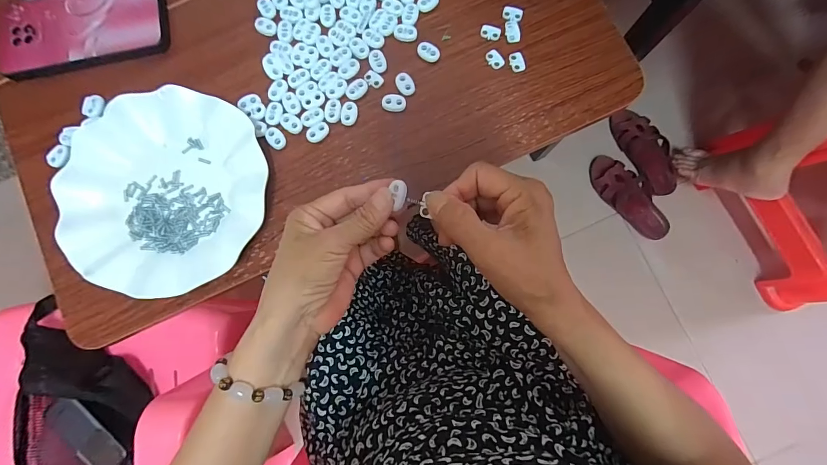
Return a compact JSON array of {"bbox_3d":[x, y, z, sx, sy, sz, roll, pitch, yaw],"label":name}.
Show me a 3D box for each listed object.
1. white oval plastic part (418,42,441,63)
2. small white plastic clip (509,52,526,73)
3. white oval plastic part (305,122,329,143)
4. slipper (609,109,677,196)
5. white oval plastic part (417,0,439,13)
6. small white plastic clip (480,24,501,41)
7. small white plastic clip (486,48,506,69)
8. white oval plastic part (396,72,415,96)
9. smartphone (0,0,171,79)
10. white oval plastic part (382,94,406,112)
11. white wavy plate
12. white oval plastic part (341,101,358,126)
[{"bbox_3d":[0.015,-0.174,0.359,0.023,0.006,0.016,35,86,5],"label":"white oval plastic part"},{"bbox_3d":[0.099,-0.164,0.354,0.013,0.004,0.019,-18,84,0],"label":"small white plastic clip"},{"bbox_3d":[-0.091,-0.095,0.352,0.023,0.006,0.014,-43,85,-3],"label":"white oval plastic part"},{"bbox_3d":[0.527,-0.189,0.835,0.090,0.047,0.217,-23,84,-2],"label":"slipper"},{"bbox_3d":[0.014,-0.226,0.363,0.024,0.005,0.015,-36,84,-2],"label":"white oval plastic part"},{"bbox_3d":[0.075,-0.194,0.358,0.019,0.004,0.014,19,85,3],"label":"small white plastic clip"},{"bbox_3d":[0.078,-0.166,0.356,0.013,0.004,0.020,-30,84,-2],"label":"small white plastic clip"},{"bbox_3d":[-0.008,-0.142,0.356,0.016,0.004,0.022,-26,84,-1],"label":"white oval plastic part"},{"bbox_3d":[-0.331,-0.205,0.368,0.164,0.015,0.078,-10,84,0],"label":"smartphone"},{"bbox_3d":[-0.018,-0.124,0.355,0.023,0.007,0.016,-1,84,1],"label":"white oval plastic part"},{"bbox_3d":[-0.224,-0.037,0.337,0.183,0.024,0.178,0,84,1],"label":"white wavy plate"},{"bbox_3d":[-0.061,-0.114,0.354,0.015,0.004,0.023,10,85,2],"label":"white oval plastic part"}]

